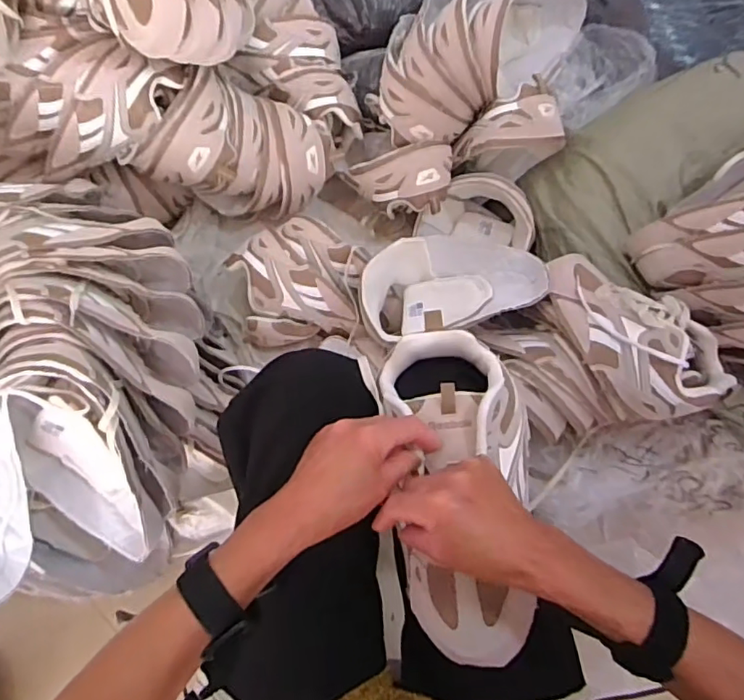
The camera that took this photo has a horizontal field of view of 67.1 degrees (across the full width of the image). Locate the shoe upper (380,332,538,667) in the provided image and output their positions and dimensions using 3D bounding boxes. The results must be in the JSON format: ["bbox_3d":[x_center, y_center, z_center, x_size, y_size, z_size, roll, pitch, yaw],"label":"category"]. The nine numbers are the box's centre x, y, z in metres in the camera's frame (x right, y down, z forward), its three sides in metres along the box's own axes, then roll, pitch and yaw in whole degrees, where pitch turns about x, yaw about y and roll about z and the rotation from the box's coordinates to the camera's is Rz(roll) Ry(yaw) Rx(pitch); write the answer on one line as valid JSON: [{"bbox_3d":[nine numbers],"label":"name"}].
[{"bbox_3d":[0.071,0.111,0.444,0.118,0.062,0.252,-3,84,-2],"label":"shoe upper"}]

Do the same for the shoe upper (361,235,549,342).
[{"bbox_3d":[0.111,-0.084,0.760,0.237,0.084,0.140,4,72,22],"label":"shoe upper"}]

